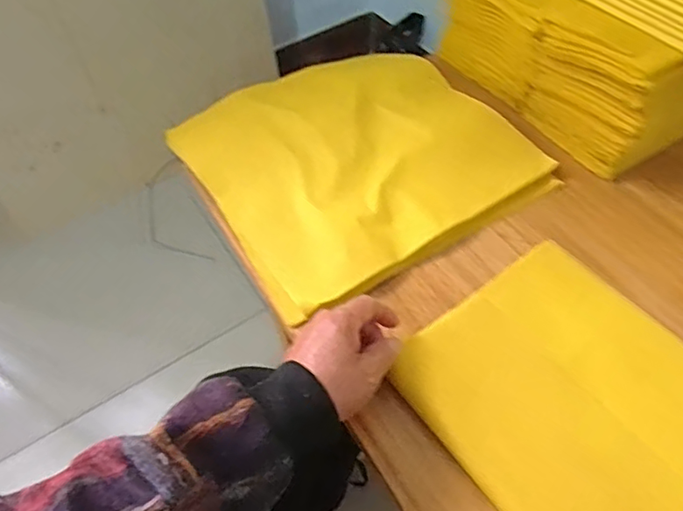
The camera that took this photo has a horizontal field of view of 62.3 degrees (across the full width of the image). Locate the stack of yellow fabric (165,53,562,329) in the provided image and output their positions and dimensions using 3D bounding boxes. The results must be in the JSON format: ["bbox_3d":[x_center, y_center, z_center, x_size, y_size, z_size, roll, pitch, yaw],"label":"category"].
[{"bbox_3d":[0.015,-0.108,0.589,0.306,0.022,0.291,-28,58,-15],"label":"stack of yellow fabric"}]

